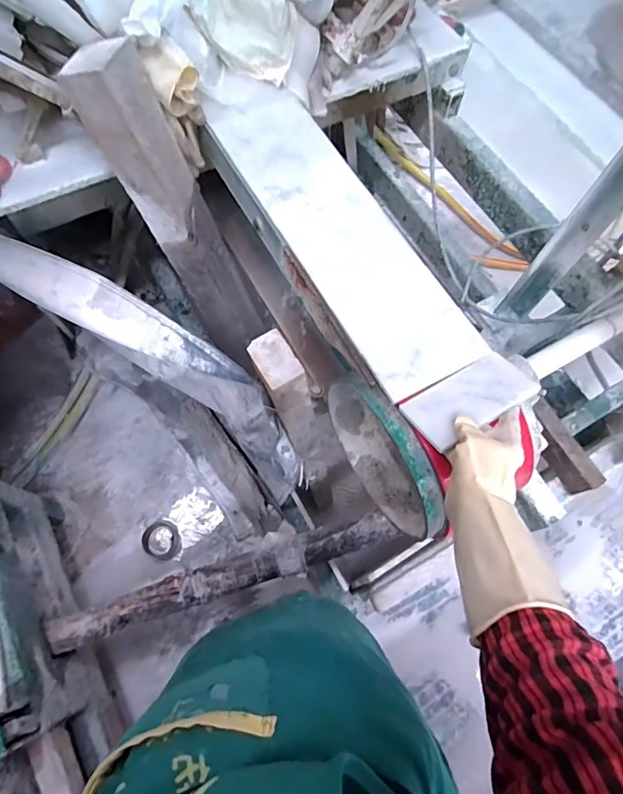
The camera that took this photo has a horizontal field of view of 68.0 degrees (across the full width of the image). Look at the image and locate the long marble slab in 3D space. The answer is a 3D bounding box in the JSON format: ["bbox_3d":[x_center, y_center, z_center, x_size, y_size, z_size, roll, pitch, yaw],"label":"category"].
[{"bbox_3d":[0.022,-0.257,0.655,0.147,0.026,0.571,-27,72,-12],"label":"long marble slab"}]

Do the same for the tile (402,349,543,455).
[{"bbox_3d":[0.183,0.001,0.538,0.145,0.009,0.077,-30,52,-12],"label":"tile"}]

